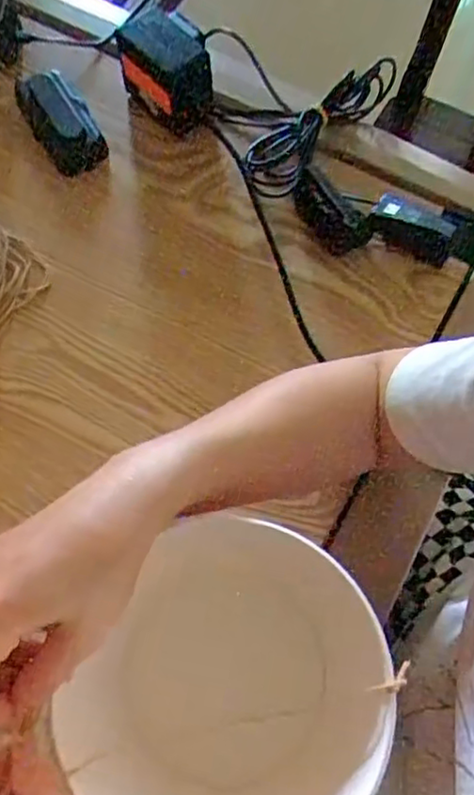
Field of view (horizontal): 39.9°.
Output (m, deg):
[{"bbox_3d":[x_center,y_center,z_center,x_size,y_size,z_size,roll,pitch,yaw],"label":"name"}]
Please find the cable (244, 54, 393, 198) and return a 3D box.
[{"bbox_3d":[0.073,-0.254,0.599,0.064,0.050,0.187,39,73,13],"label":"cable"}]

